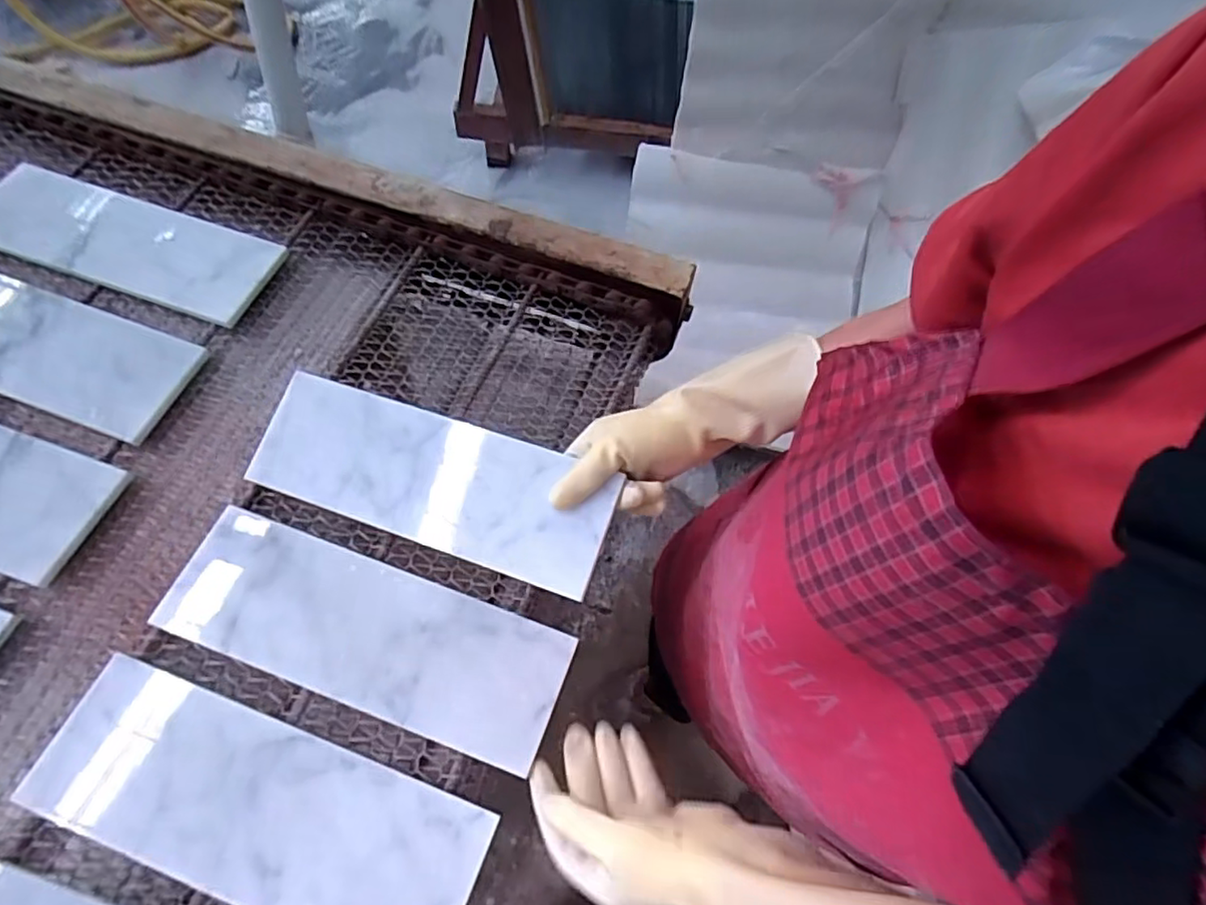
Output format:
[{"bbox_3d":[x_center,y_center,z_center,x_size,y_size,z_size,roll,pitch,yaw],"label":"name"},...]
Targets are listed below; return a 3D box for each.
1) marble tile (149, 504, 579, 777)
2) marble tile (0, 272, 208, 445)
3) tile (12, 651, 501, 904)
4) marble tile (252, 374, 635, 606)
[{"bbox_3d":[-0.183,0.136,0.506,0.309,0.018,0.114,18,63,7],"label":"marble tile"},{"bbox_3d":[-0.545,-0.108,0.608,0.321,0.021,0.108,20,64,7],"label":"marble tile"},{"bbox_3d":[-0.236,0.244,0.441,0.309,0.012,0.106,19,64,7],"label":"tile"},{"bbox_3d":[-0.145,0.019,0.531,0.310,0.007,0.106,17,78,15],"label":"marble tile"}]

